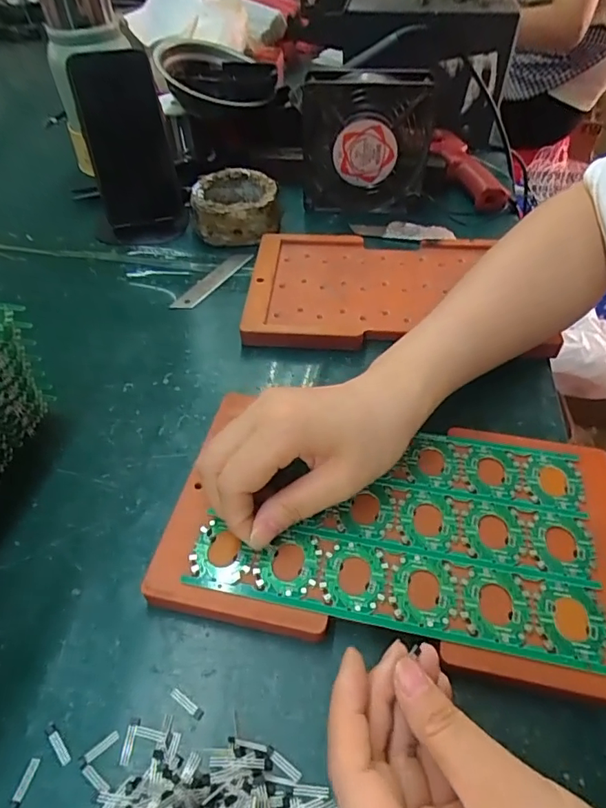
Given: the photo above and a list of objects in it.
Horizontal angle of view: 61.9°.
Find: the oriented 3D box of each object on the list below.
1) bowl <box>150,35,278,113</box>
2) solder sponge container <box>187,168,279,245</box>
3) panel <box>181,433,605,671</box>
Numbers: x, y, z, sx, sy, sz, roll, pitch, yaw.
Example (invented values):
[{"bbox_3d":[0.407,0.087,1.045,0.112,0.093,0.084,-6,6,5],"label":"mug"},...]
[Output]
[{"bbox_3d":[-0.093,-0.357,0.543,0.116,0.039,0.125,-1,49,1],"label":"bowl"},{"bbox_3d":[-0.065,-0.196,0.496,0.080,0.041,0.081,-5,49,-2],"label":"solder sponge container"},{"bbox_3d":[0.052,0.060,0.276,0.197,0.005,0.119,8,49,9],"label":"panel"}]

